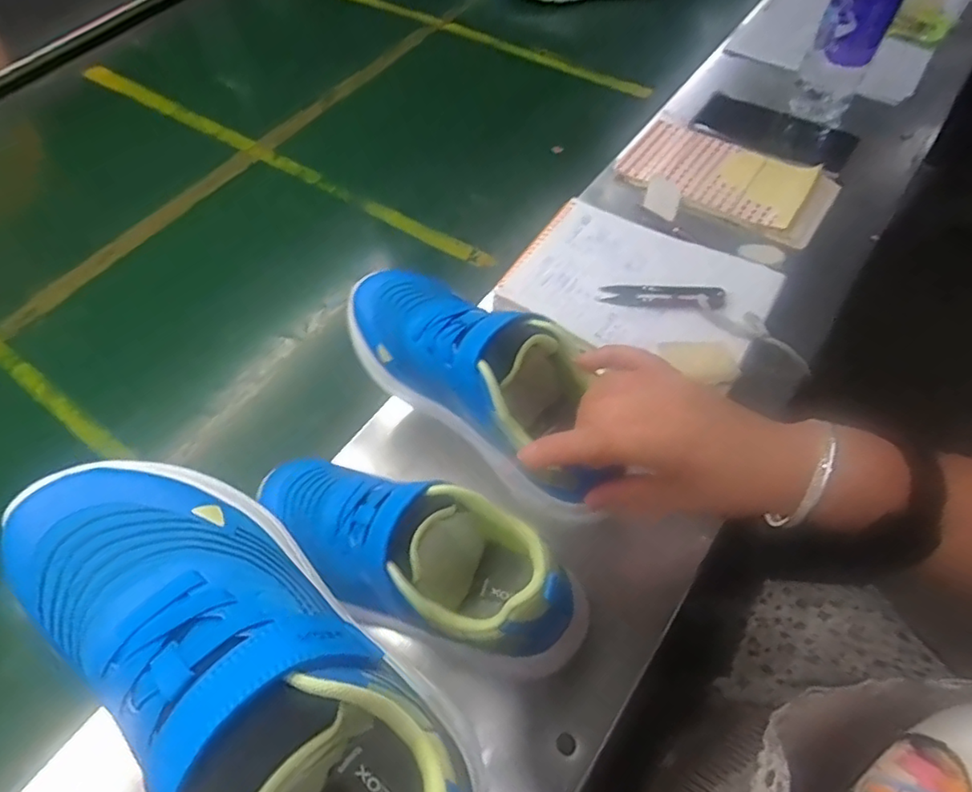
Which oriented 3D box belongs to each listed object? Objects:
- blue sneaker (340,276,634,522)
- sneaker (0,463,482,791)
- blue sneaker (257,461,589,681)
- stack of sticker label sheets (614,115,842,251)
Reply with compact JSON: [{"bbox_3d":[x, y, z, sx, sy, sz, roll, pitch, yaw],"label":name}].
[{"bbox_3d":[-0.005,-0.018,0.377,0.216,0.087,0.075,38,66,21],"label":"blue sneaker"},{"bbox_3d":[-0.092,0.099,0.226,0.208,0.075,0.079,37,65,12],"label":"sneaker"},{"bbox_3d":[-0.046,0.099,0.367,0.226,0.107,0.076,19,59,16],"label":"blue sneaker"},{"bbox_3d":[0.240,-0.226,0.596,0.201,0.020,0.111,33,64,23],"label":"stack of sticker label sheets"}]

